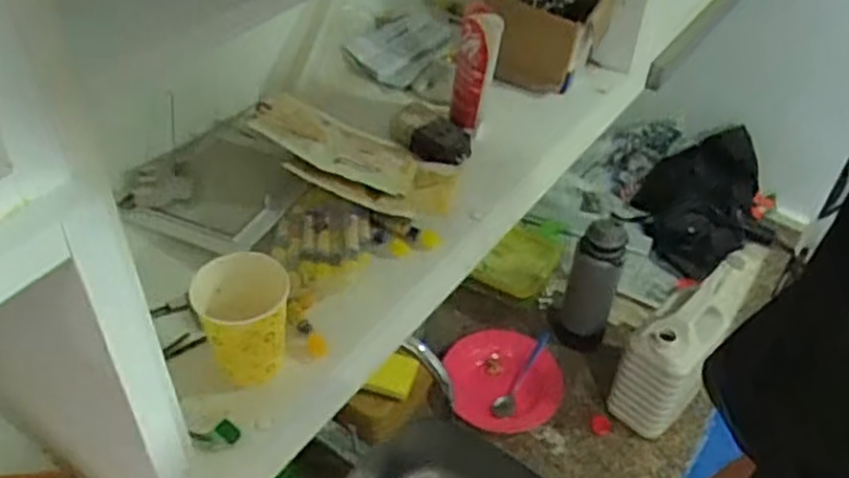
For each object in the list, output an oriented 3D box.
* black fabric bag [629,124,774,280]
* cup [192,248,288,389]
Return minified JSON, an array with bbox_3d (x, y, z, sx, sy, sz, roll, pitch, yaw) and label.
[{"bbox_3d":[0.620,-0.072,1.687,0.286,0.146,0.407,18,45,15],"label":"black fabric bag"},{"bbox_3d":[-0.138,0.062,0.587,0.070,0.088,0.066,-15,46,-18],"label":"cup"}]

